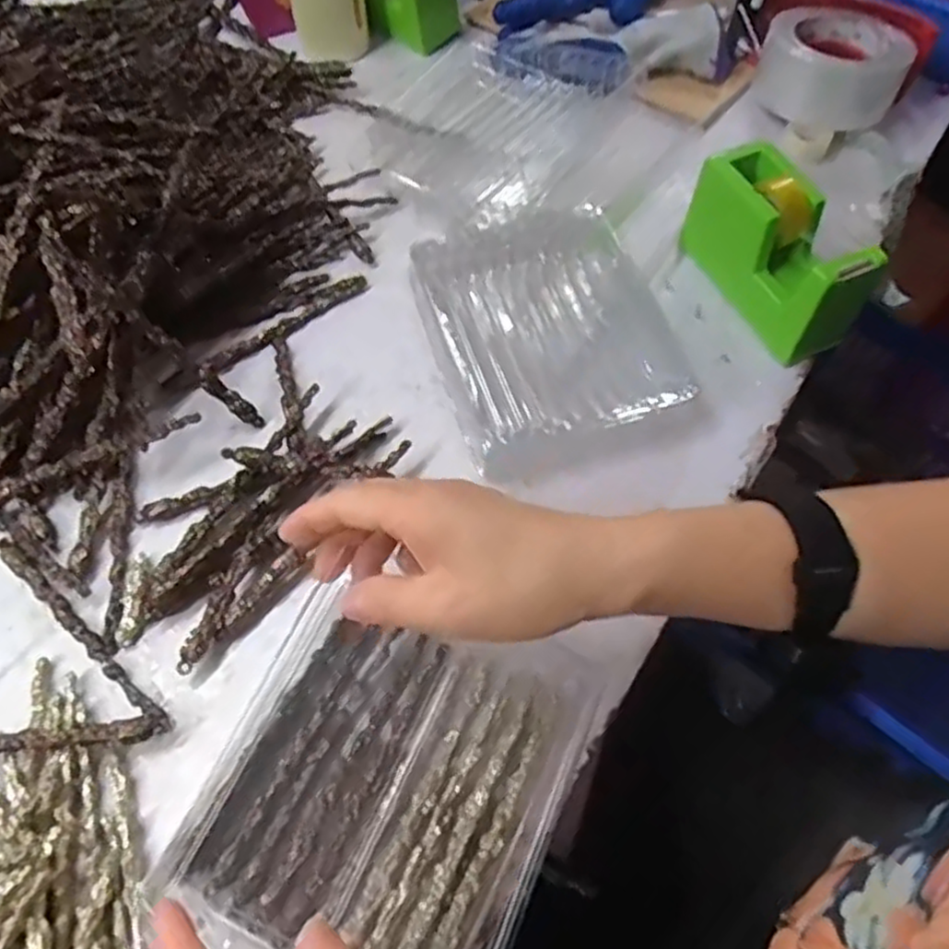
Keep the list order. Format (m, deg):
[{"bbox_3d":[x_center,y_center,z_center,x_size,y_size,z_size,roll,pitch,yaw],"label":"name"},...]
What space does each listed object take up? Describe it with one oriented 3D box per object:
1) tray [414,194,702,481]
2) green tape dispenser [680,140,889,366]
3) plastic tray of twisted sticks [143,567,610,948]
[{"bbox_3d":[0.047,-0.102,0.488,0.151,0.023,0.177,-15,62,-8],"label":"tray"},{"bbox_3d":[0.201,-0.145,0.486,0.049,0.073,0.143,-25,64,-13],"label":"green tape dispenser"},{"bbox_3d":[-0.041,0.146,0.351,0.158,0.020,0.178,21,63,11],"label":"plastic tray of twisted sticks"}]

